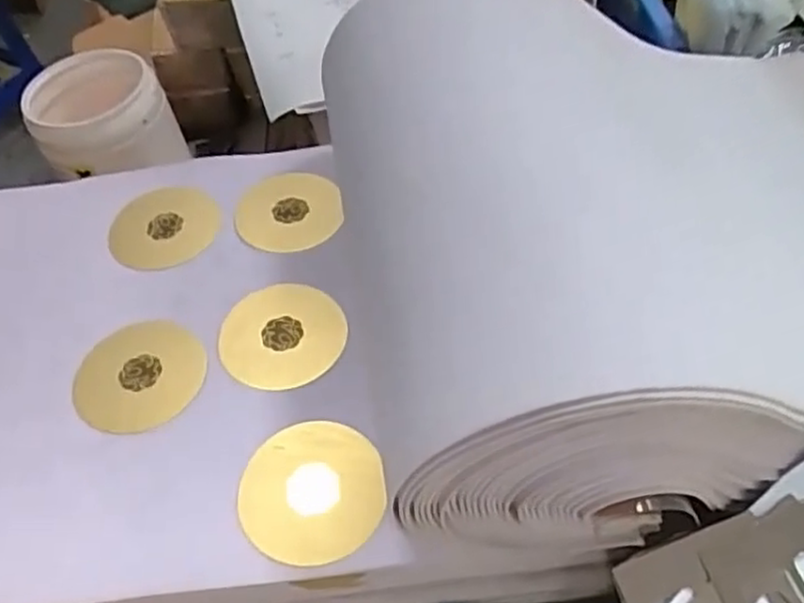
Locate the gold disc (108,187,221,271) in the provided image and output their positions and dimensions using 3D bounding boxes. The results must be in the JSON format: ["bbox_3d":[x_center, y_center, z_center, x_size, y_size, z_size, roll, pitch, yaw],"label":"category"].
[{"bbox_3d":[-0.130,-0.041,0.389,0.054,0.004,0.056,-2,53,3],"label":"gold disc"}]

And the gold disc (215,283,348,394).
[{"bbox_3d":[-0.056,0.017,0.342,0.055,0.008,0.056,-2,53,3],"label":"gold disc"}]

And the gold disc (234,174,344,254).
[{"bbox_3d":[-0.062,-0.049,0.391,0.057,0.005,0.055,-3,57,5],"label":"gold disc"}]

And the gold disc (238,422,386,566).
[{"bbox_3d":[-0.037,0.077,0.292,0.058,0.004,0.058,-4,52,6],"label":"gold disc"}]

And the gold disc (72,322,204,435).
[{"bbox_3d":[-0.122,0.033,0.333,0.055,0.004,0.056,-2,53,3],"label":"gold disc"}]

